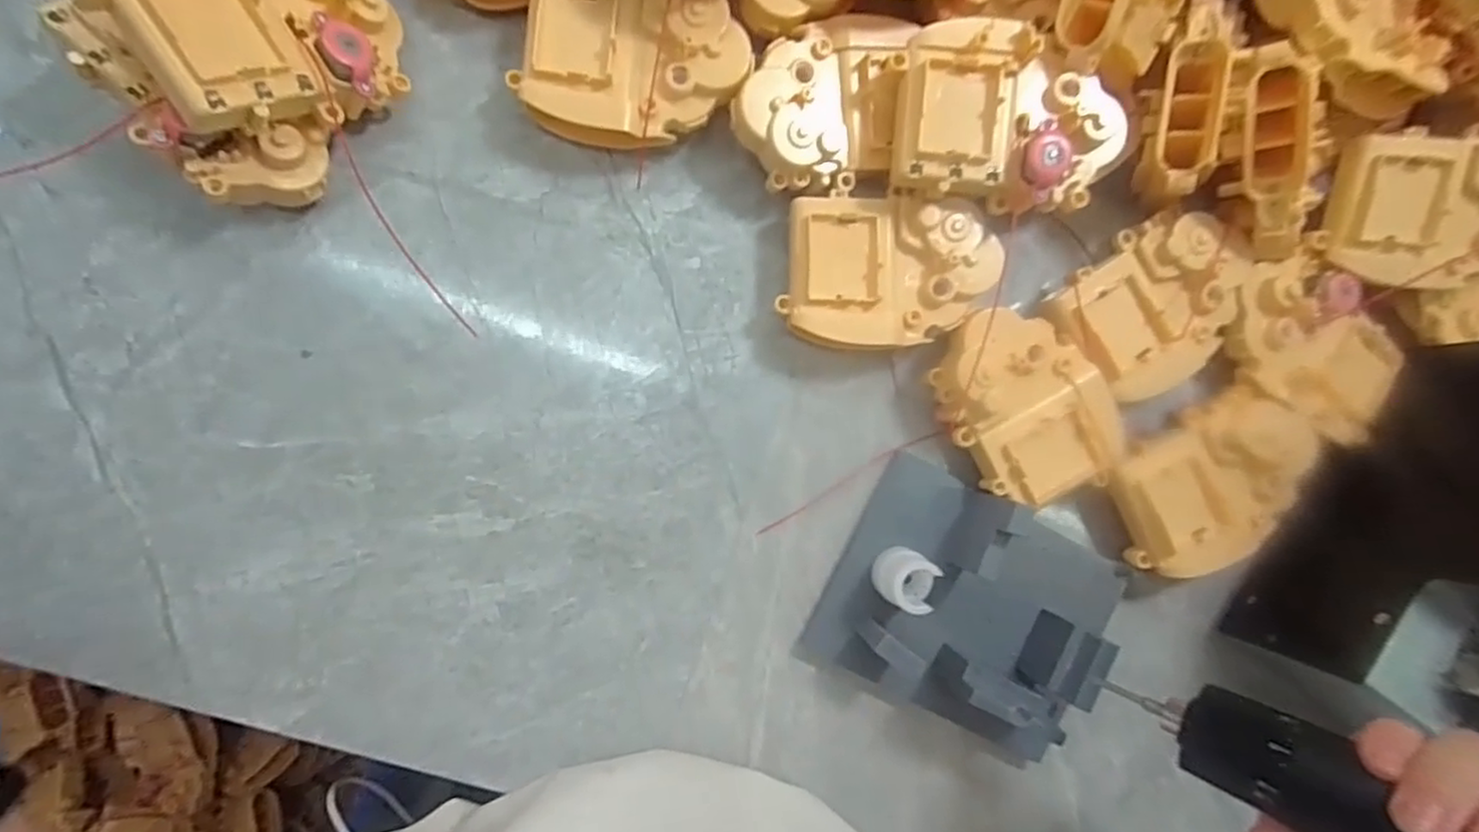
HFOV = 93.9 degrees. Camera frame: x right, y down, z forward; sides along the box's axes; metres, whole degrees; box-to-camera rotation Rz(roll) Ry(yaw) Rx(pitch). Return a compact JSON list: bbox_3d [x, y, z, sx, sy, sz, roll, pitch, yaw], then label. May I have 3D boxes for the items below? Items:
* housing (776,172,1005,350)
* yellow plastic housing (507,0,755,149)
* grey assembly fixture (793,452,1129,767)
[{"bbox_3d":[0.070,-0.065,0.329,0.100,0.039,0.075,8,88,-6],"label":"housing"},{"bbox_3d":[-0.048,-0.158,0.315,0.100,0.036,0.074,10,88,-6],"label":"yellow plastic housing"},{"bbox_3d":[0.118,0.097,0.328,0.140,0.051,0.116,28,86,-5],"label":"grey assembly fixture"}]

